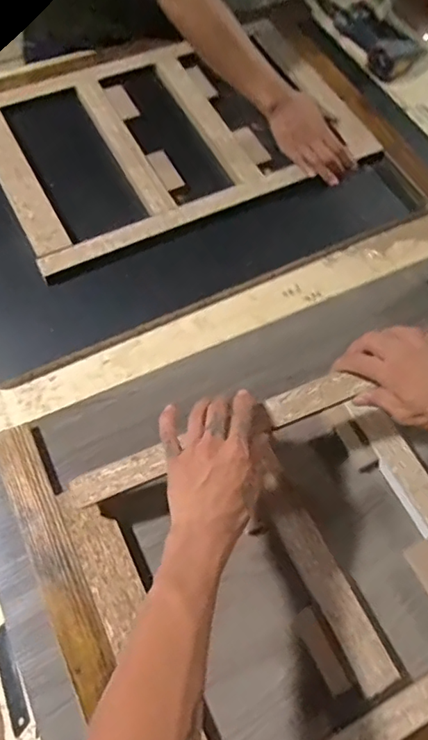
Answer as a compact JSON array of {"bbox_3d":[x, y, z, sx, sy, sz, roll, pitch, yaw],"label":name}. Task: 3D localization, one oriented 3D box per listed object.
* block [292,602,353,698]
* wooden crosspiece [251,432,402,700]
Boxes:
[{"bbox_3d":[0.109,0.283,0.556,0.025,0.021,0.079,-26,68,-15],"label":"block"},{"bbox_3d":[0.110,0.210,0.591,0.043,0.030,0.252,-24,68,-14],"label":"wooden crosspiece"}]

